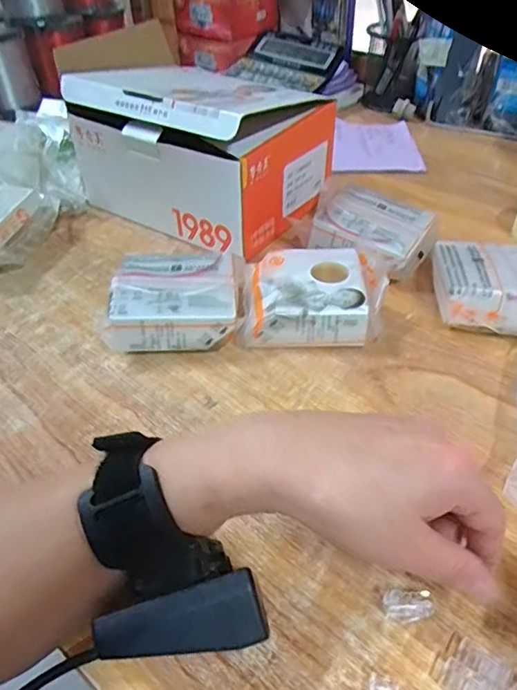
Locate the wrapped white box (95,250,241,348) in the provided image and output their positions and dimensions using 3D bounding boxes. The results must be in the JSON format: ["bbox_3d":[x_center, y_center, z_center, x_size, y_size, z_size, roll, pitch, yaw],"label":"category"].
[{"bbox_3d":[-0.059,-0.033,0.398,0.090,0.045,0.093,2,43,3],"label":"wrapped white box"}]

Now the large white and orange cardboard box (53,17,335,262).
[{"bbox_3d":[-0.059,-0.204,0.509,0.213,0.135,0.155,24,49,24],"label":"large white and orange cardboard box"}]

